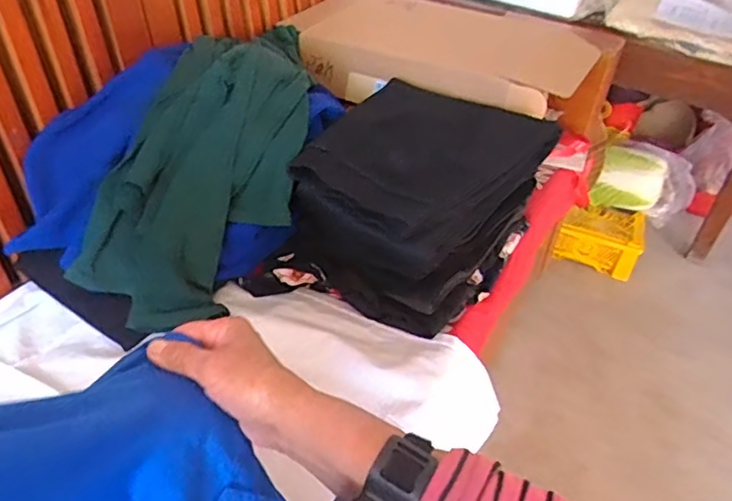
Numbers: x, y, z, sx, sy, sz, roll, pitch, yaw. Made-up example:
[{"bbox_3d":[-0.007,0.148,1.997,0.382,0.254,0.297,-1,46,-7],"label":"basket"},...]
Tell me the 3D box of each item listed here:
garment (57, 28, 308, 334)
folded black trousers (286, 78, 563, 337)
[{"bbox_3d":[-0.175,-0.101,0.689,0.195,0.113,0.390,24,80,19],"label":"garment"},{"bbox_3d":[0.070,-0.075,0.755,0.221,0.168,0.280,27,44,22],"label":"folded black trousers"}]

